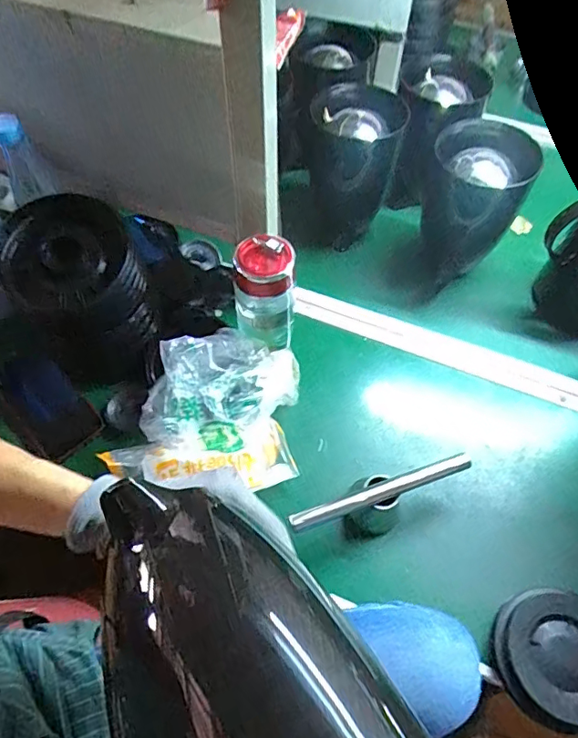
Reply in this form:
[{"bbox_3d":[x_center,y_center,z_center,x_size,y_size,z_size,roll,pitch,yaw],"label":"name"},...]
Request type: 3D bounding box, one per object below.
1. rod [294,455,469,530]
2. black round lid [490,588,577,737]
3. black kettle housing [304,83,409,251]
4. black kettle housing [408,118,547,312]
[{"bbox_3d":[0.097,0.126,0.529,0.200,0.012,0.017,-17,59,-12],"label":"rod"},{"bbox_3d":[0.254,0.274,0.489,0.111,0.033,0.112,1,57,-1],"label":"black round lid"},{"bbox_3d":[0.095,-0.305,0.775,0.128,0.184,0.152,-7,57,-5],"label":"black kettle housing"},{"bbox_3d":[0.246,-0.221,0.717,0.124,0.199,0.193,17,58,10],"label":"black kettle housing"}]

